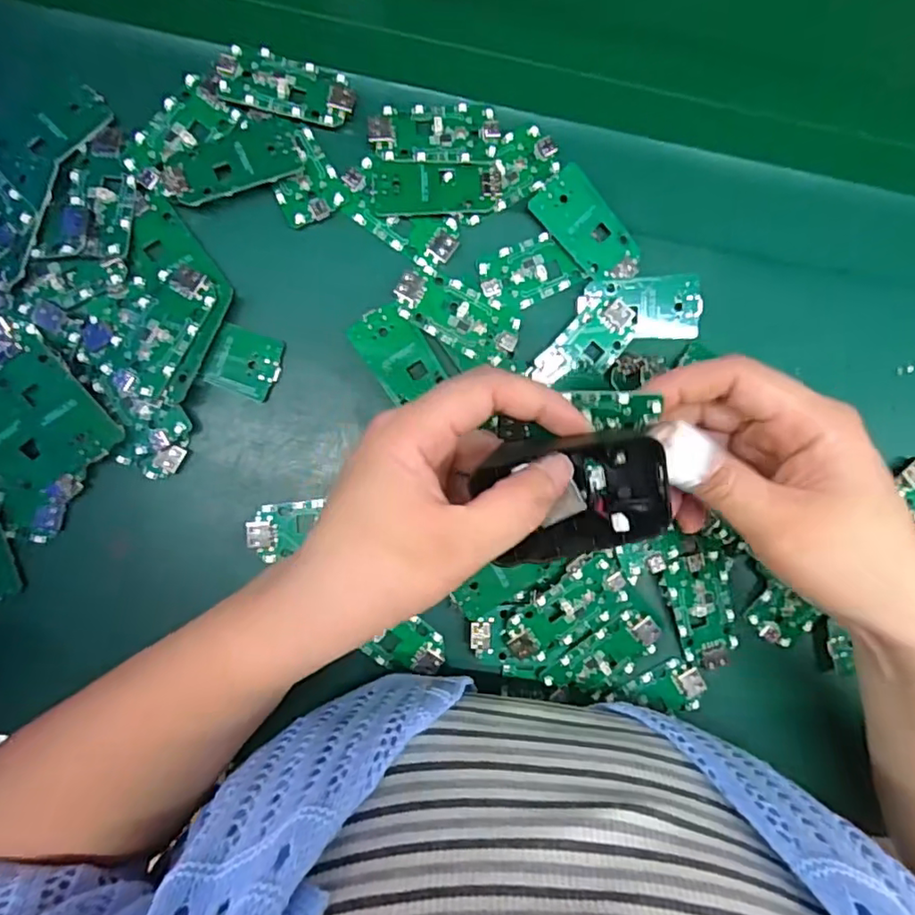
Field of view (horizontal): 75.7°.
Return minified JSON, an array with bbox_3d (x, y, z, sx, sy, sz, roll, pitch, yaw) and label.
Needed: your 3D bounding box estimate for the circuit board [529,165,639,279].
[{"bbox_3d":[0.067,-0.115,0.300,0.032,0.009,0.061,-43,93,-3],"label":"circuit board"}]

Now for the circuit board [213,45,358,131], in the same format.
[{"bbox_3d":[-0.082,-0.180,0.286,0.063,0.006,0.031,15,89,-4],"label":"circuit board"}]

